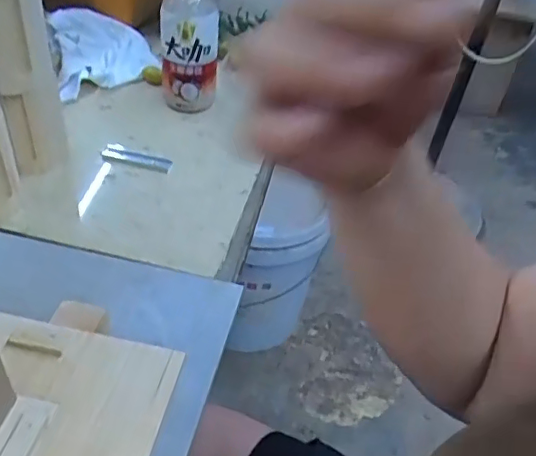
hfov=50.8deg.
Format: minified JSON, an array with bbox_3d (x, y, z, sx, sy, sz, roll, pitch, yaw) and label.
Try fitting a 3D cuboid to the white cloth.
[{"bbox_3d":[-0.223,-0.243,0.769,0.136,0.048,0.164,-11,45,-22],"label":"white cloth"}]

